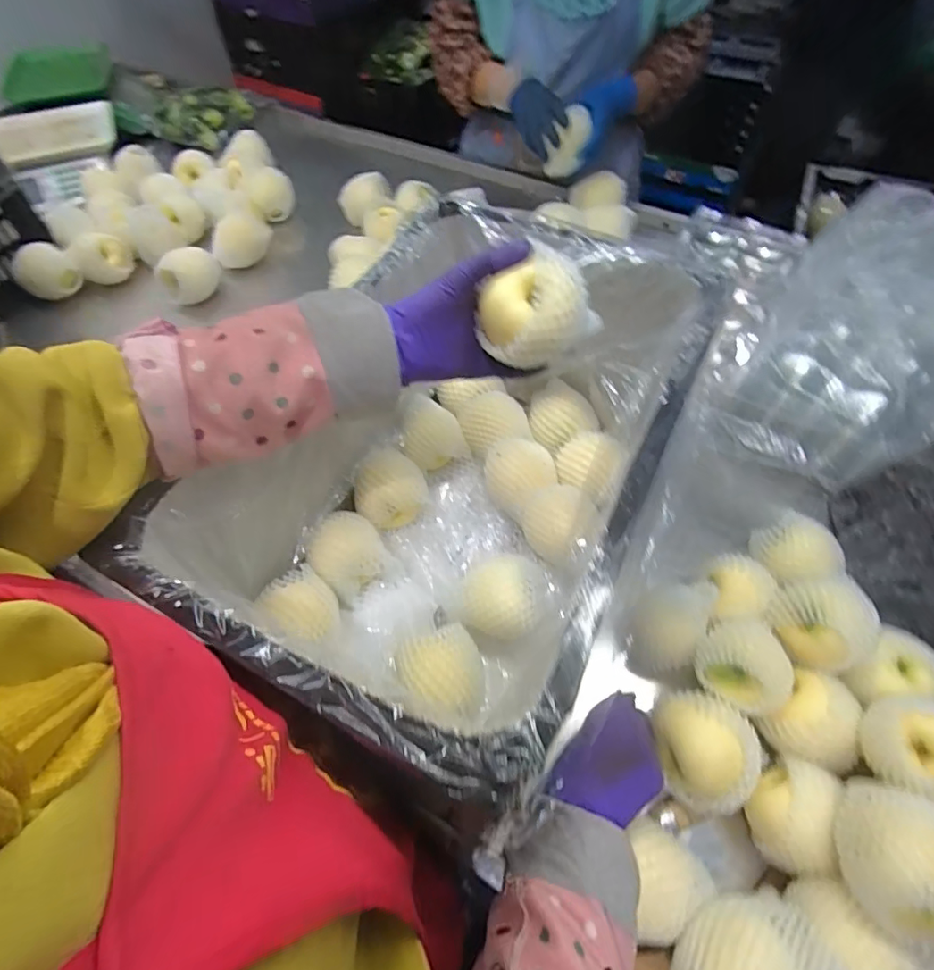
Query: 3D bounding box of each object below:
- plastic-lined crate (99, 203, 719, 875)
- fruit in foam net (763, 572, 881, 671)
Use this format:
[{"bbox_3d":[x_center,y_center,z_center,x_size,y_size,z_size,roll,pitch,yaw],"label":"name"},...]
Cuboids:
[{"bbox_3d":[0.010,-0.003,0.530,0.308,0.264,0.502,25,61,17],"label":"plastic-lined crate"},{"bbox_3d":[0.346,0.130,0.509,0.079,0.072,0.086,-1,57,1],"label":"fruit in foam net"}]

